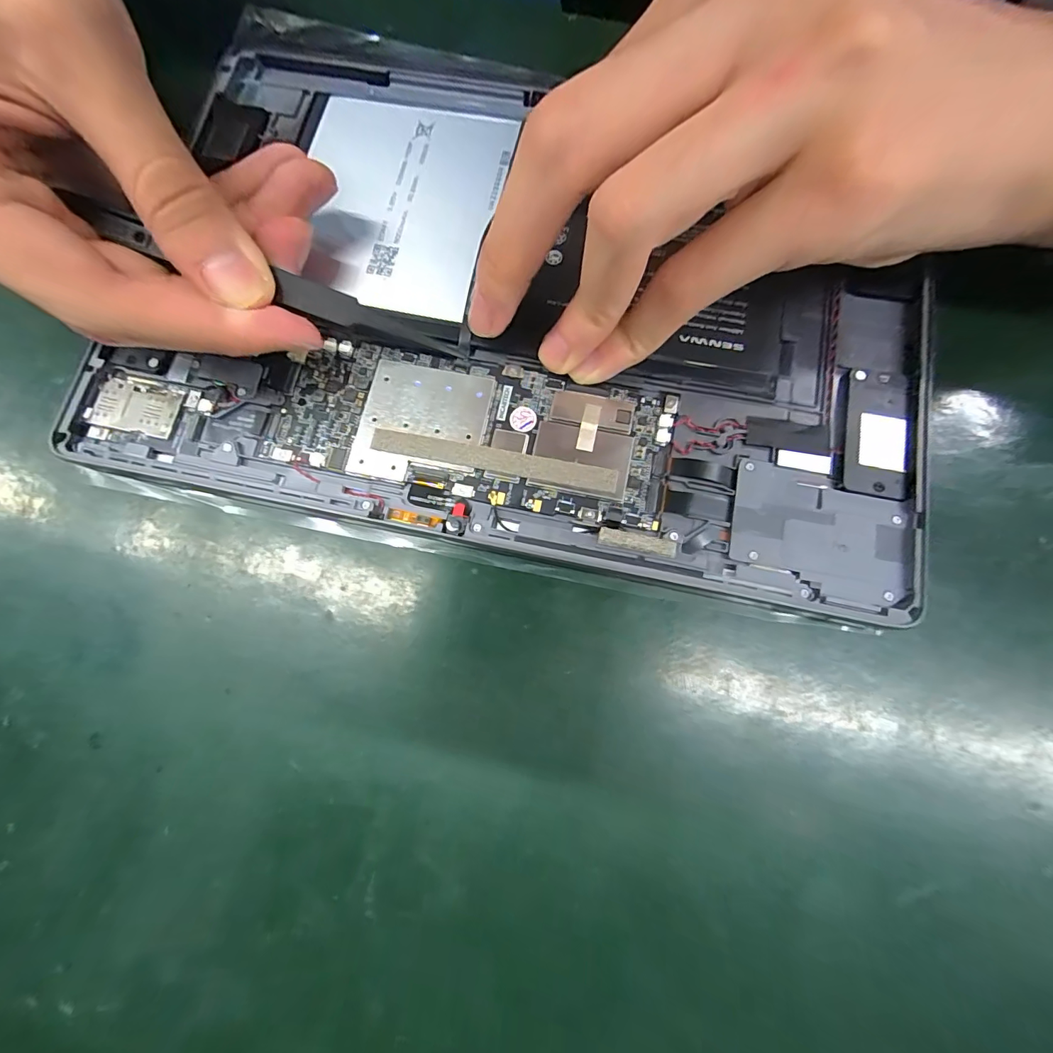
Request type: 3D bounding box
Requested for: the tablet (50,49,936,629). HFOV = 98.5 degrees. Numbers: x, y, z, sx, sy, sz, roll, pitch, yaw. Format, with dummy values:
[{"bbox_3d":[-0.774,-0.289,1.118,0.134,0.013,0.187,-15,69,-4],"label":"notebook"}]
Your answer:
[{"bbox_3d":[-0.003,-0.074,0.146,0.249,0.010,0.163,12,78,4],"label":"tablet"}]

